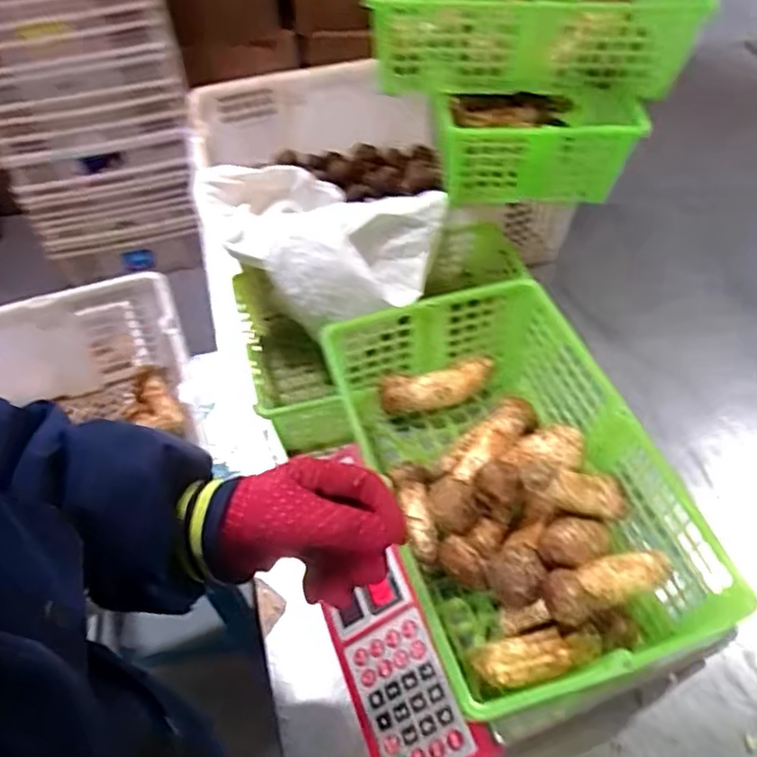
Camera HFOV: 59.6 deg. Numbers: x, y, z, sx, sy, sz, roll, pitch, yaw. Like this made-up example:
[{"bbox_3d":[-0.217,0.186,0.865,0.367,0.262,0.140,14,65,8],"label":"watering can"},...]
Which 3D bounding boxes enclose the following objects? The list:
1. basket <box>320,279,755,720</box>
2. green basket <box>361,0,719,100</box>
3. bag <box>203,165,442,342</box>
[{"bbox_3d":[0.113,0.081,0.560,0.190,0.102,0.340,-18,54,-12],"label":"basket"},{"bbox_3d":[0.175,-0.433,0.769,0.362,0.100,0.248,4,52,4],"label":"green basket"},{"bbox_3d":[-0.071,-0.179,0.790,0.274,0.091,0.209,30,58,22],"label":"bag"}]

